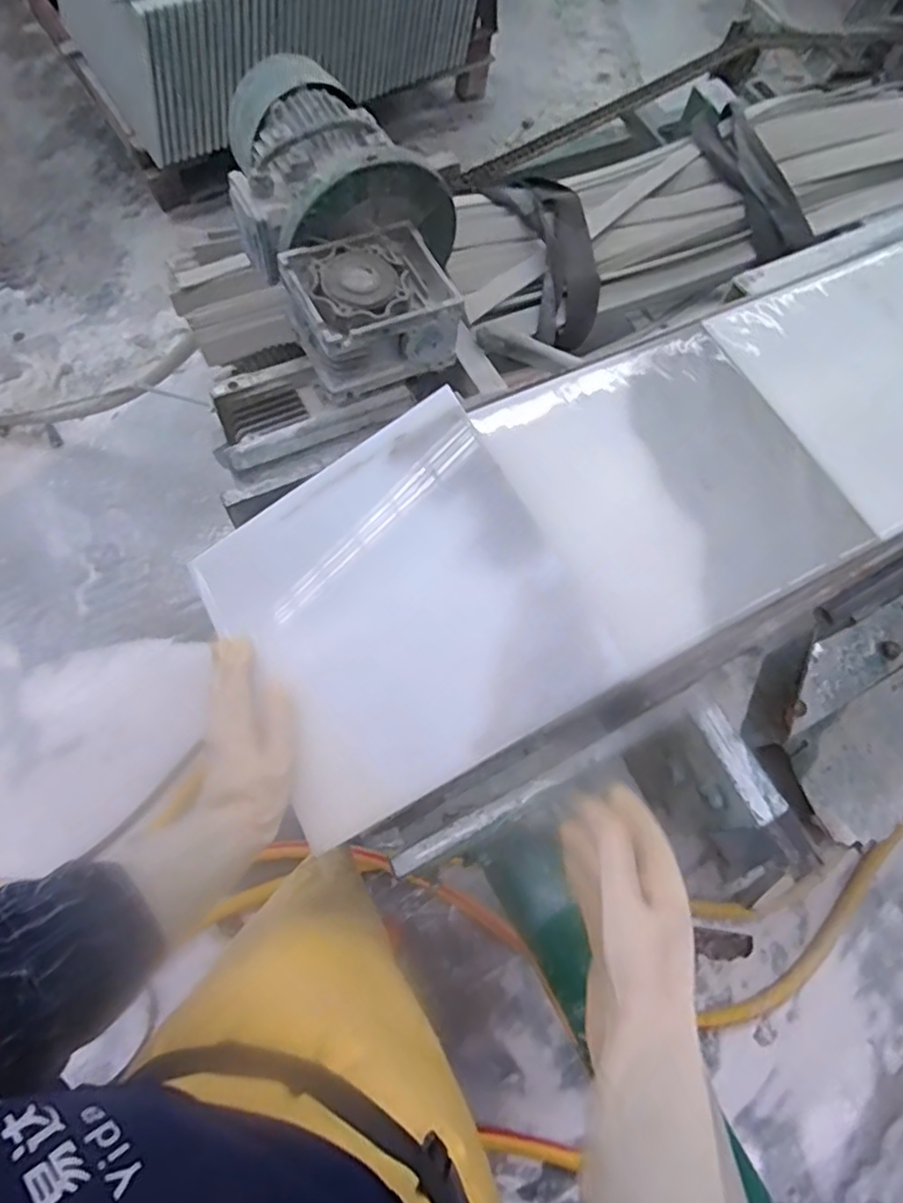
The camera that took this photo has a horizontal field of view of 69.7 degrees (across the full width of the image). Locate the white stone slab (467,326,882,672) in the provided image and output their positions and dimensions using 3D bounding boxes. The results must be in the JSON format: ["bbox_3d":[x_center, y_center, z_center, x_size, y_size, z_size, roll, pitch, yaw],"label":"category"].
[{"bbox_3d":[0.219,-0.120,0.642,0.305,0.029,0.288,-24,77,-17],"label":"white stone slab"}]

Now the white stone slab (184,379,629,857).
[{"bbox_3d":[-0.052,0.009,0.565,0.291,0.014,0.301,-31,74,5],"label":"white stone slab"}]

